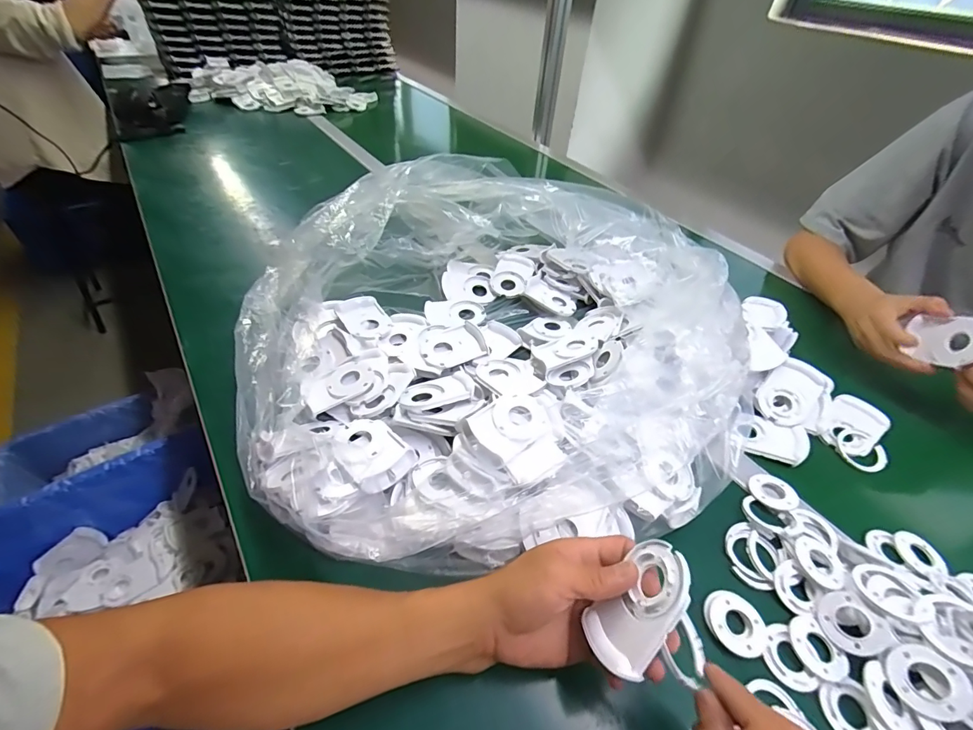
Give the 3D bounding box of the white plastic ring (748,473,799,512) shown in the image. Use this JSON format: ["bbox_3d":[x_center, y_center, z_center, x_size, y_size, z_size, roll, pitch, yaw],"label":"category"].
[{"bbox_3d":[0.294,0.128,0.437,0.042,0.006,0.041,17,46,12],"label":"white plastic ring"}]

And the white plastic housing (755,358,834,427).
[{"bbox_3d":[0.369,0.034,0.513,0.092,0.012,0.064,-41,73,-8],"label":"white plastic housing"}]

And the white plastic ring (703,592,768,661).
[{"bbox_3d":[0.205,0.213,0.352,0.045,0.007,0.048,3,45,-3],"label":"white plastic ring"}]

